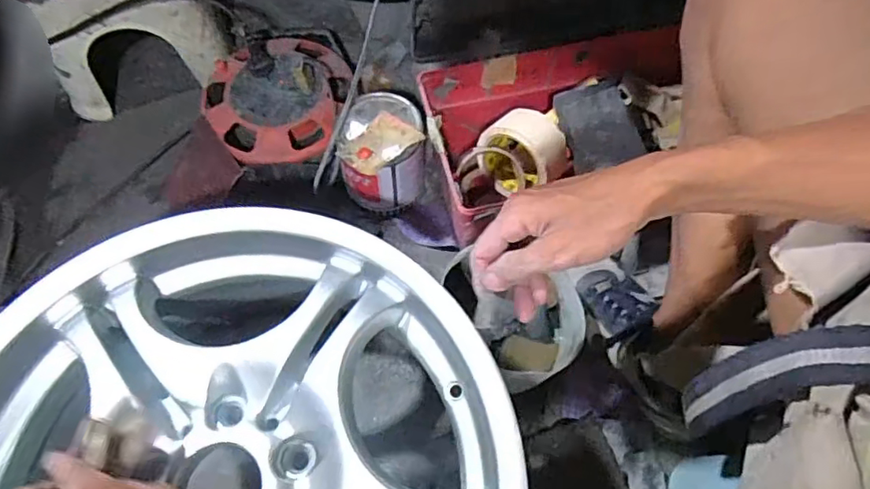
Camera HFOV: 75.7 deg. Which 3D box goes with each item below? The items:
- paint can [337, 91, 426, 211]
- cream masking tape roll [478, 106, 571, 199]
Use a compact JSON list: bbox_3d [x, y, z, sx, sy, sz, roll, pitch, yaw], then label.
[{"bbox_3d":[-0.066,-0.112,0.684,0.097,0.114,0.100,0,65,-1],"label":"paint can"},{"bbox_3d":[0.108,-0.113,0.673,0.104,0.091,0.076,21,66,8],"label":"cream masking tape roll"}]

